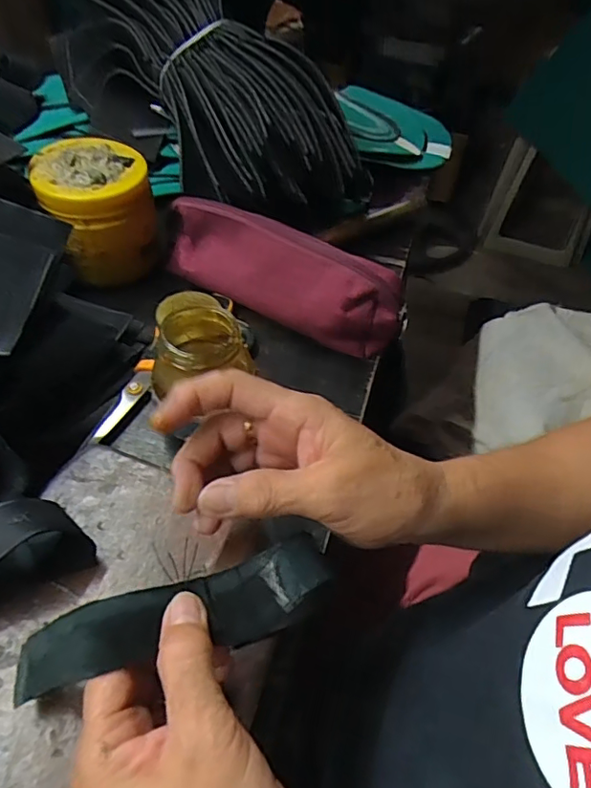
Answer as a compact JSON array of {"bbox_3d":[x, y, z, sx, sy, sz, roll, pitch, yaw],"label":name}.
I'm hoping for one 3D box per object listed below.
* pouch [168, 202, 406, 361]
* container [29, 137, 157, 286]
[{"bbox_3d":[-0.019,-0.098,0.449,0.217,0.072,0.048,23,53,14],"label":"pouch"},{"bbox_3d":[-0.170,-0.161,0.465,0.087,0.088,0.085,-13,53,-15],"label":"container"}]

